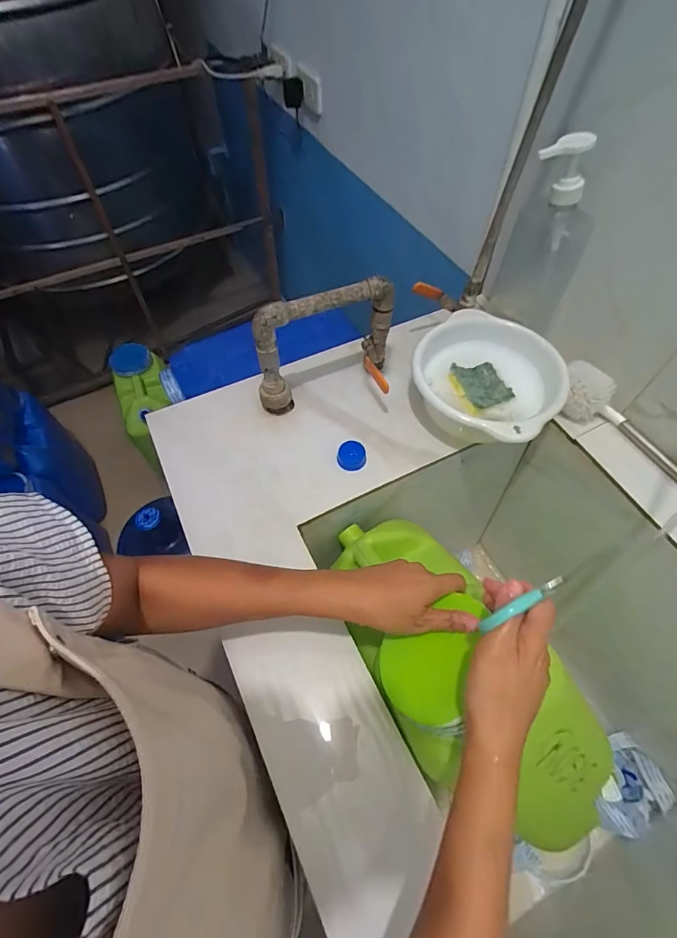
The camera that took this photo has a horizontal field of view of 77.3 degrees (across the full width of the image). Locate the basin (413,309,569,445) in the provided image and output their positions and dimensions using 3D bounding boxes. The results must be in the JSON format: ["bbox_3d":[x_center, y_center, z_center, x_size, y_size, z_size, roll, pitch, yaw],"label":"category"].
[{"bbox_3d":[0.205,-0.115,0.606,0.192,0.085,0.191,0,58,1],"label":"basin"}]

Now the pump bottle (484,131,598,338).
[{"bbox_3d":[0.285,-0.315,0.581,0.104,0.232,0.062,20,60,13],"label":"pump bottle"}]

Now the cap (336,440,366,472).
[{"bbox_3d":[0.018,-0.018,0.589,0.039,0.020,0.036,0,58,1],"label":"cap"}]

